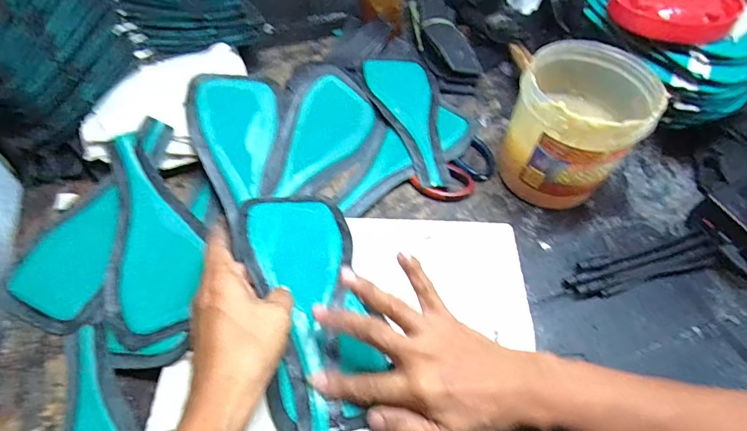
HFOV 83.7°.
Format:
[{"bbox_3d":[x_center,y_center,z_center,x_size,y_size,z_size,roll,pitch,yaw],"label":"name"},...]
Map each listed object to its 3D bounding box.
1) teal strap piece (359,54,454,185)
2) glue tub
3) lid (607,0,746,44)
[{"bbox_3d":[0.044,-0.130,0.508,0.096,0.004,0.226,-8,58,-9],"label":"teal strap piece"},{"bbox_3d":[0.199,-0.088,0.430,0.114,0.133,0.119,2,57,-3],"label":"glue tub"},{"bbox_3d":[0.310,-0.217,0.434,0.116,0.035,0.084,29,60,14],"label":"lid"}]

